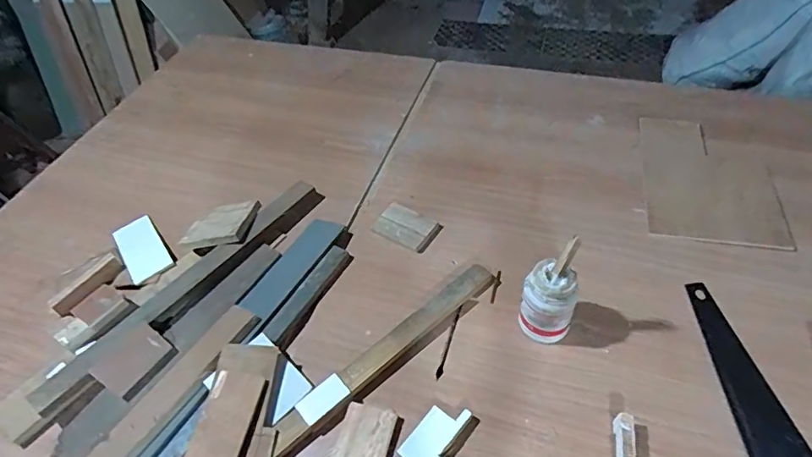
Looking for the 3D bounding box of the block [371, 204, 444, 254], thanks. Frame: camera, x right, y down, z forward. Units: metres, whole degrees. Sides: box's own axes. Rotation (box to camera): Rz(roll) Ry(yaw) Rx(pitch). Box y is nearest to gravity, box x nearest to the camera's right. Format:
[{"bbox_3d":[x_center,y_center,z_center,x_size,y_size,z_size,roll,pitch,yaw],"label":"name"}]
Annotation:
[{"bbox_3d":[0.001,-0.002,0.951,0.115,0.014,0.079,20,55,22],"label":"block"}]

